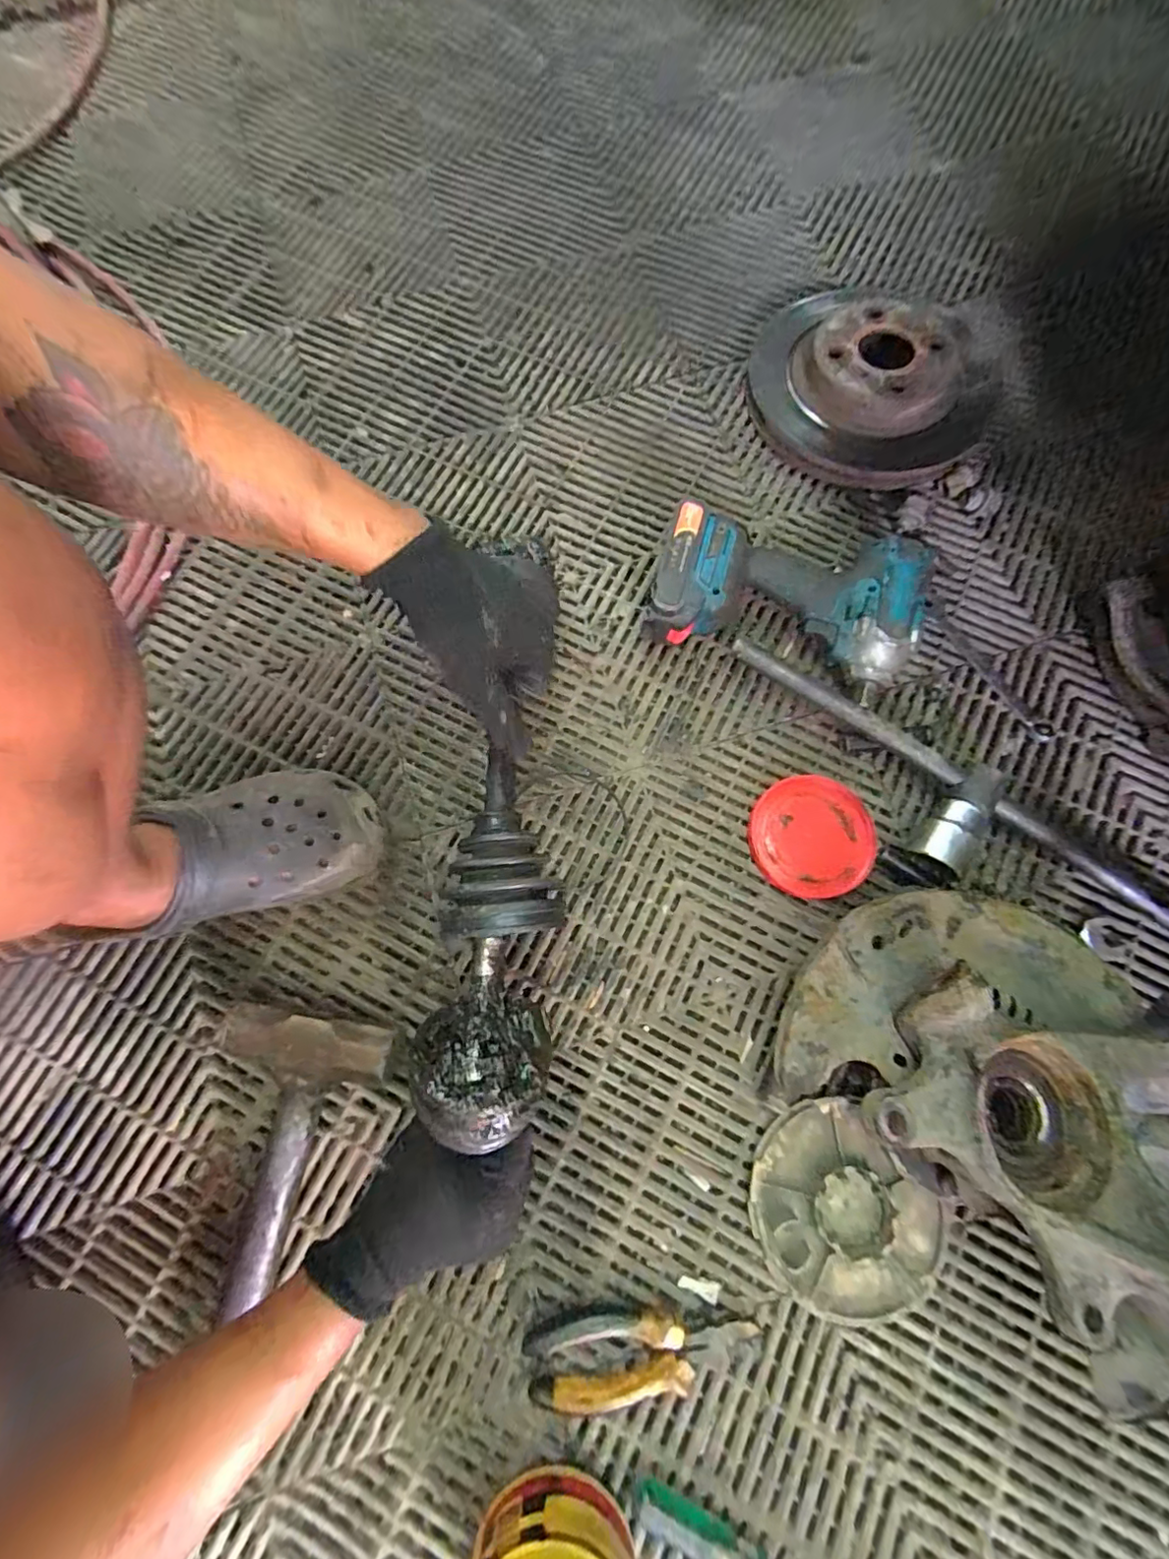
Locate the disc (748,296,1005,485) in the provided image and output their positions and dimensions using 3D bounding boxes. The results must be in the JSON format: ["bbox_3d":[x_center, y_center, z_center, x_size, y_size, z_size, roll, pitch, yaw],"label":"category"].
[{"bbox_3d":[0.294,-0.417,0.575,0.231,0.060,0.234,0,80,1],"label":"disc"}]

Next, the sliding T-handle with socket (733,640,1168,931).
[{"bbox_3d":[0.301,0.028,0.475,0.432,0.039,0.090,32,79,8],"label":"sliding T-handle with socket"}]

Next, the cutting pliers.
[{"bbox_3d":[0.038,0.394,0.393,0.154,0.026,0.045,-9,77,-1],"label":"cutting pliers"}]

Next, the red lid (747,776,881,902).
[{"bbox_3d":[0.197,0.050,0.494,0.100,0.015,0.100,0,80,1],"label":"red lid"}]

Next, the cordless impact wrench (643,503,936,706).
[{"bbox_3d":[0.178,-0.160,0.509,0.223,0.085,0.122,14,80,3],"label":"cordless impact wrench"}]

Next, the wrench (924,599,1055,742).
[{"bbox_3d":[0.370,-0.102,0.527,0.021,0.011,0.160,-34,81,-5],"label":"wrench"}]

